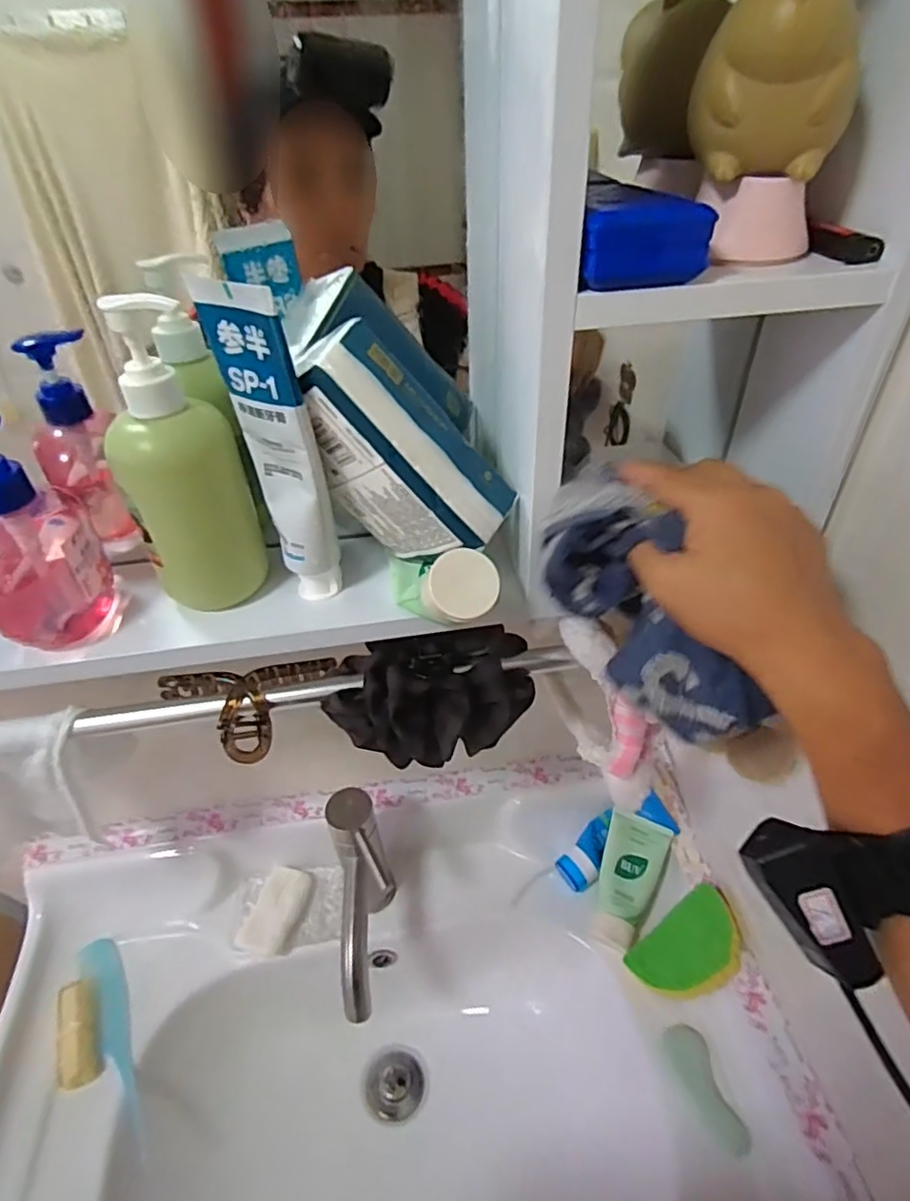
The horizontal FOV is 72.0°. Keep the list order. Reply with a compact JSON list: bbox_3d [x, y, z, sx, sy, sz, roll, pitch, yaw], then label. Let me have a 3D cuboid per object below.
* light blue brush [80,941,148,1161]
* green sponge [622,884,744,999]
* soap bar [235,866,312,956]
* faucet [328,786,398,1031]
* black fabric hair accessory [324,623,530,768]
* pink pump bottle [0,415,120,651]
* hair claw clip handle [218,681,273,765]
[{"bbox_3d":[-0.322,0.419,0.599,0.032,0.026,0.190,-22,56,-22],"label":"light blue brush"},{"bbox_3d":[0.226,0.332,0.595,0.109,0.024,0.067,-45,54,0],"label":"green sponge"},{"bbox_3d":[-0.189,0.327,0.662,0.047,0.029,0.083,11,41,16],"label":"soap bar"},{"bbox_3d":[-0.086,0.295,0.591,0.054,0.175,0.160,-8,40,-6],"label":"faucet"},{"bbox_3d":[-0.016,0.068,0.446,0.148,0.069,0.073,-8,40,-6],"label":"black fabric hair accessory"},{"bbox_3d":[-0.256,-0.040,0.373,0.069,0.142,0.066,-25,44,-25],"label":"pink pump bottle"},{"bbox_3d":[-0.145,0.085,0.436,0.033,0.033,0.042,-16,41,-15],"label":"hair claw clip handle"}]

